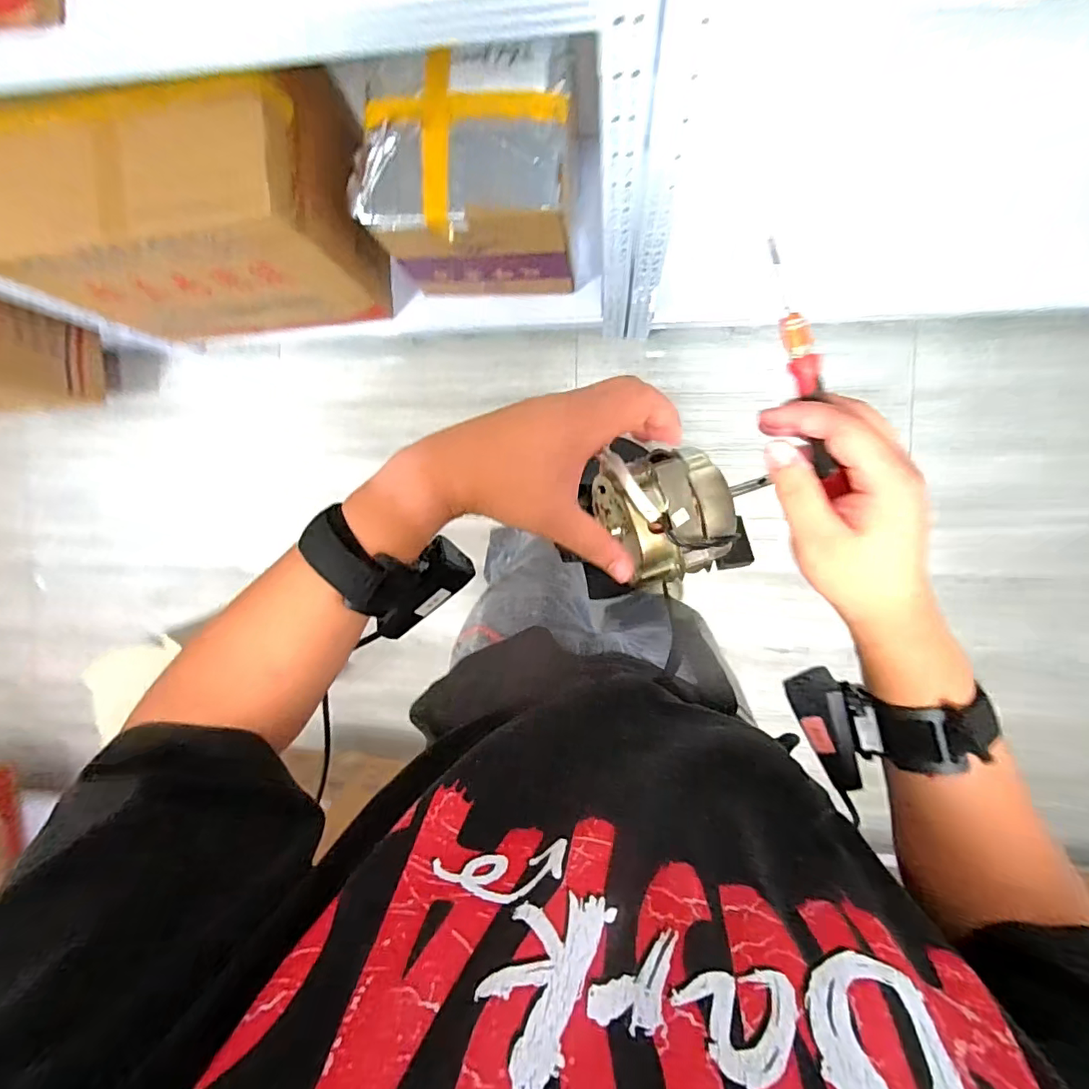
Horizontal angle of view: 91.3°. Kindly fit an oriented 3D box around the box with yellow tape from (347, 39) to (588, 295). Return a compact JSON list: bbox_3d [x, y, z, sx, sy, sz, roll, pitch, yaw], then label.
[{"bbox_3d":[-0.126,-0.685,1.014,0.376,0.273,0.268,6,93,6],"label":"box with yellow tape"}]

